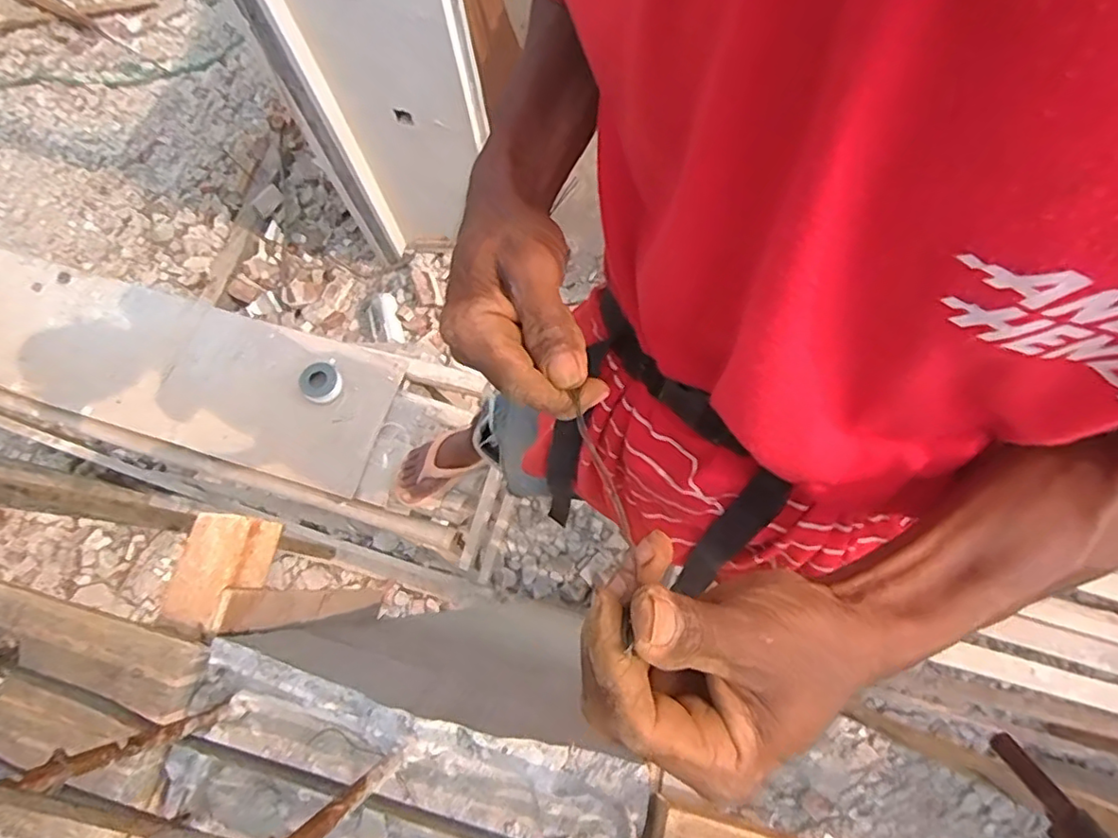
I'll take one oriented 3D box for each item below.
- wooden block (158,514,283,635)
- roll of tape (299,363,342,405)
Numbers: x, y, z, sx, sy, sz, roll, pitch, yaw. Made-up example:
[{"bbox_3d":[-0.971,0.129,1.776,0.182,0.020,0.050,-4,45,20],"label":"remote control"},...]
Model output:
[{"bbox_3d":[-0.224,0.101,0.413,0.040,0.048,0.074,14,74,6],"label":"wooden block"},{"bbox_3d":[-0.523,-0.078,1.348,0.088,0.021,0.085,-1,73,2],"label":"roll of tape"}]

